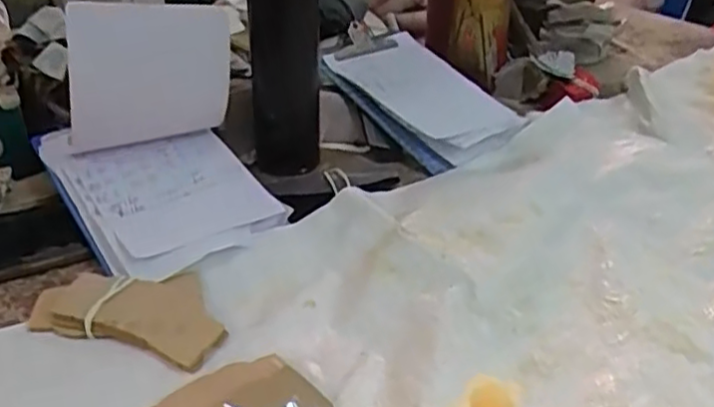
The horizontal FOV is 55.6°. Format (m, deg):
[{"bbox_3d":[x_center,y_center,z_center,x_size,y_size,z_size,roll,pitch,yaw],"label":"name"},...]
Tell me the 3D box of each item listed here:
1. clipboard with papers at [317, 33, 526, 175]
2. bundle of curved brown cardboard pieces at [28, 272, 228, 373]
[{"bbox_3d":[0.064,-0.123,0.765,0.145,0.021,0.227,-31,56,-31],"label":"clipboard with papers"},{"bbox_3d":[-0.151,0.071,0.461,0.129,0.018,0.068,9,31,14],"label":"bundle of curved brown cardboard pieces"}]

